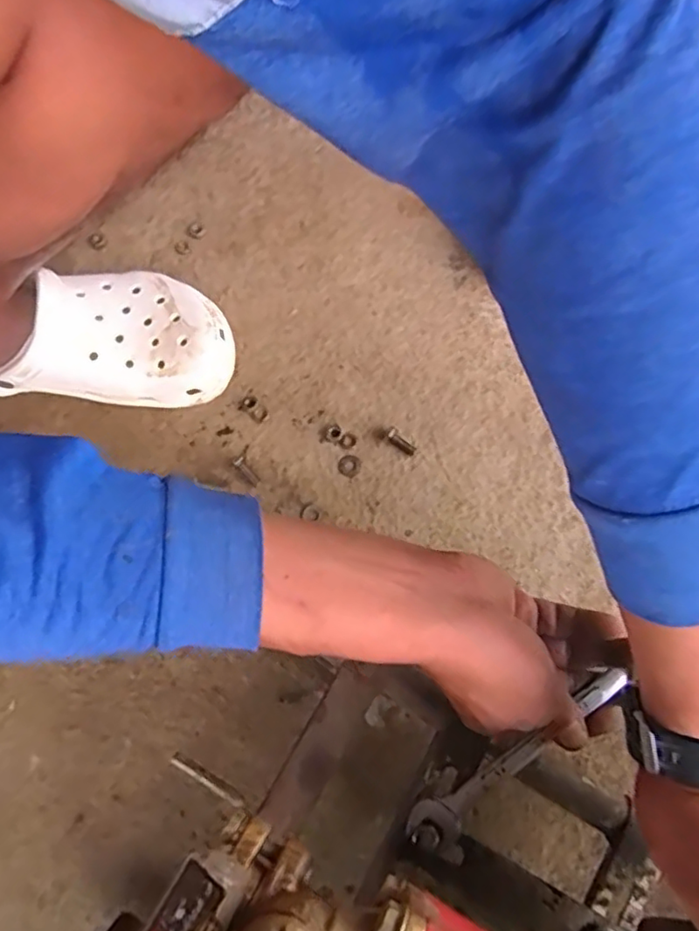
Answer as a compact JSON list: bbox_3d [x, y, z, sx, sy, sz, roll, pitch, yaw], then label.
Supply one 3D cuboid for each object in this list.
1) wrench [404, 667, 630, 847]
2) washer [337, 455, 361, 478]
[{"bbox_3d":[0.100,0.171,0.366,0.153,0.014,0.025,-36,76,-3],"label":"wrench"},{"bbox_3d":[0.000,0.000,0.512,0.019,0.004,0.018,-1,75,2],"label":"washer"}]

